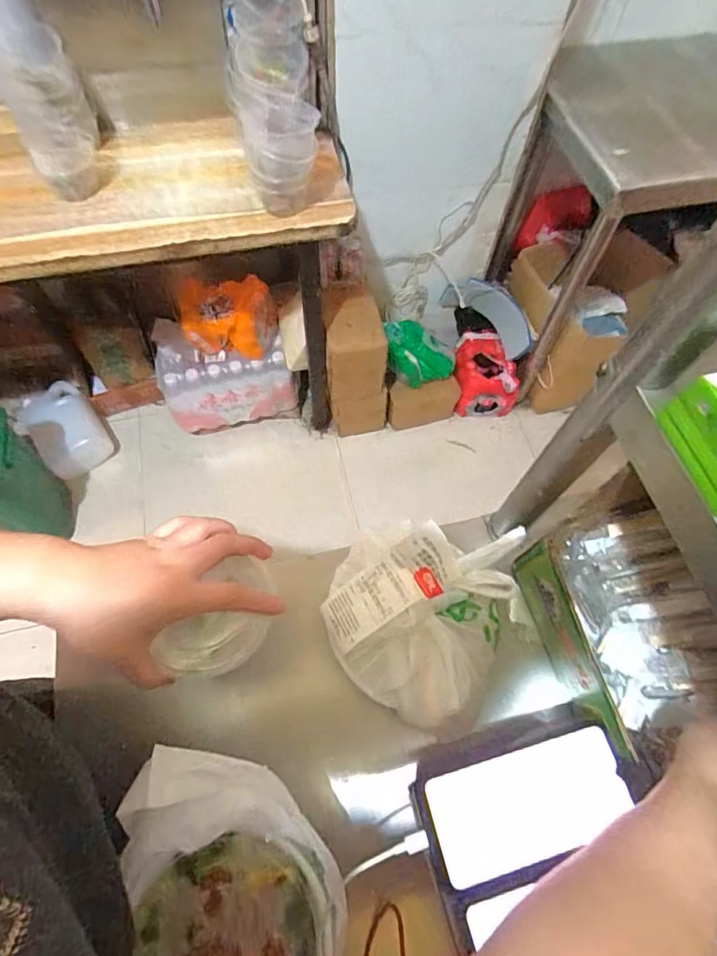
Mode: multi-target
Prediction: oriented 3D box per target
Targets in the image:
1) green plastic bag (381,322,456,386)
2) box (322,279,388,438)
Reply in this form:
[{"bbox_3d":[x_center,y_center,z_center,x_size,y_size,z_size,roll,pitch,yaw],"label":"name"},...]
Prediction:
[{"bbox_3d":[0.181,-0.364,1.391,0.199,0.140,0.145,3,65,-1],"label":"green plastic bag"},{"bbox_3d":[-0.012,-0.323,1.371,0.167,0.441,0.219,-6,65,-5],"label":"box"}]

